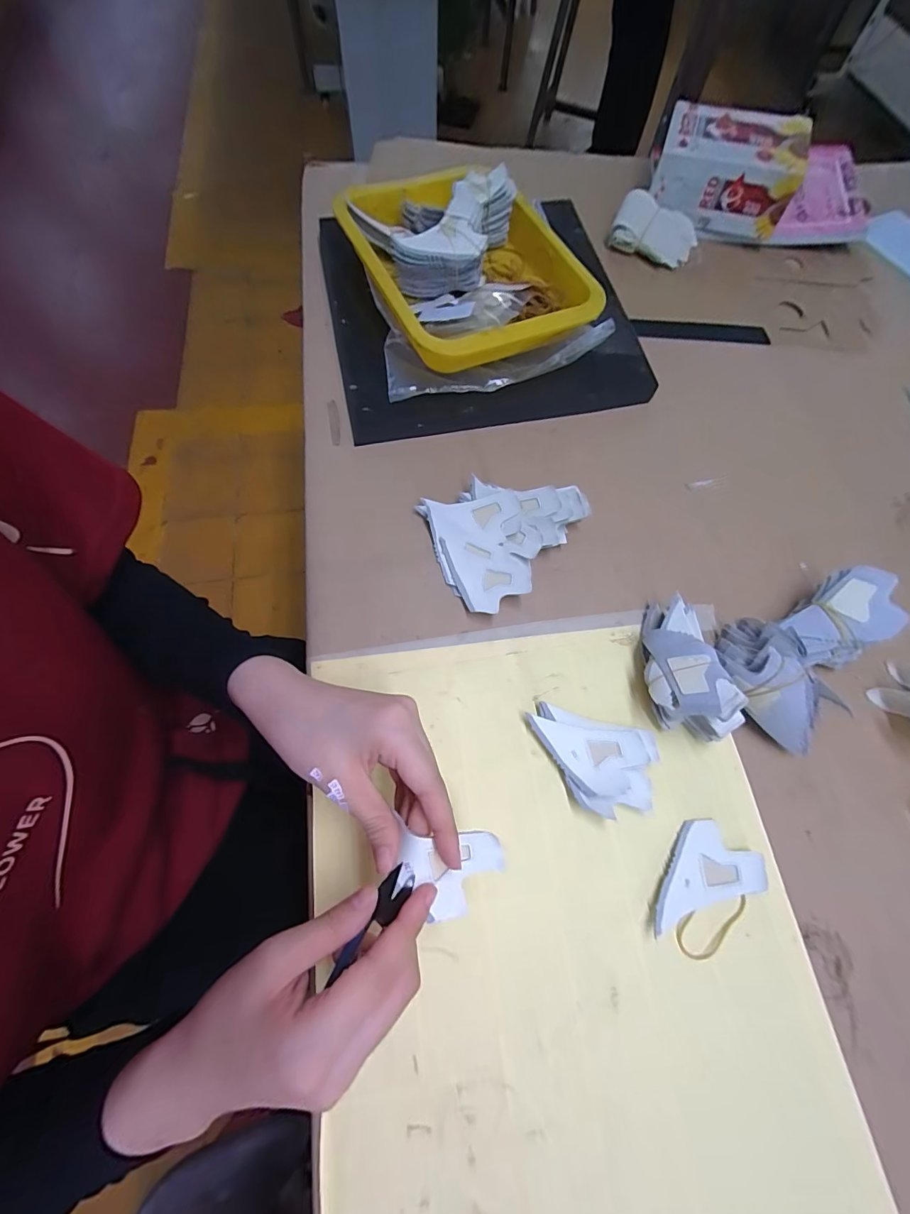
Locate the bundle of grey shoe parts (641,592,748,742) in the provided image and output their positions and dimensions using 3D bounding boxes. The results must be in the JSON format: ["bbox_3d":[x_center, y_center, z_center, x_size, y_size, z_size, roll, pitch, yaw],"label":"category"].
[{"bbox_3d":[0.167,0.042,0.335,0.053,0.054,0.110,-4,56,-3],"label":"bundle of grey shoe parts"}]

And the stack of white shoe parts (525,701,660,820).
[{"bbox_3d":[0.096,0.111,0.318,0.088,0.020,0.063,15,69,4],"label":"stack of white shoe parts"}]

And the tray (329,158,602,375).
[{"bbox_3d":[0.011,-0.346,0.446,0.190,0.064,0.249,-25,72,-11],"label":"tray"}]

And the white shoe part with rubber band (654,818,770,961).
[{"bbox_3d":[0.169,0.189,0.293,0.056,0.010,0.080,36,72,12],"label":"white shoe part with rubber band"}]

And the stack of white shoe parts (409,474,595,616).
[{"bbox_3d":[0.048,-0.063,0.378,0.128,0.034,0.111,-20,71,-9],"label":"stack of white shoe parts"}]

